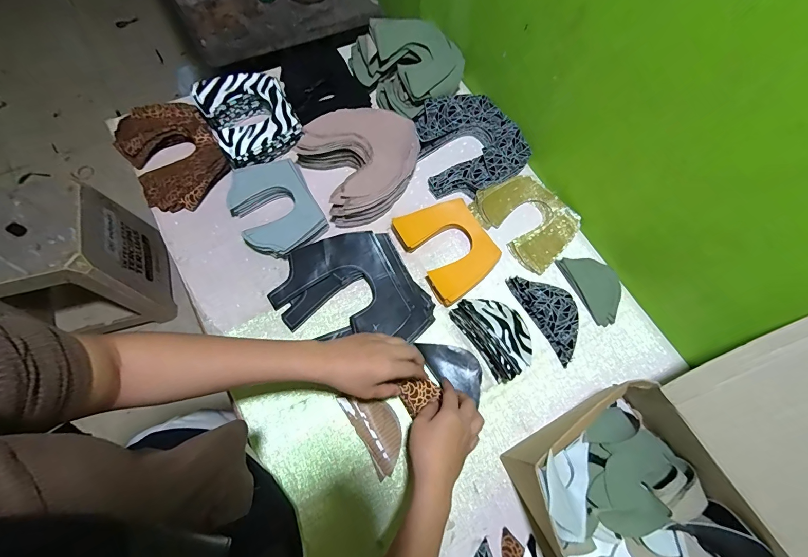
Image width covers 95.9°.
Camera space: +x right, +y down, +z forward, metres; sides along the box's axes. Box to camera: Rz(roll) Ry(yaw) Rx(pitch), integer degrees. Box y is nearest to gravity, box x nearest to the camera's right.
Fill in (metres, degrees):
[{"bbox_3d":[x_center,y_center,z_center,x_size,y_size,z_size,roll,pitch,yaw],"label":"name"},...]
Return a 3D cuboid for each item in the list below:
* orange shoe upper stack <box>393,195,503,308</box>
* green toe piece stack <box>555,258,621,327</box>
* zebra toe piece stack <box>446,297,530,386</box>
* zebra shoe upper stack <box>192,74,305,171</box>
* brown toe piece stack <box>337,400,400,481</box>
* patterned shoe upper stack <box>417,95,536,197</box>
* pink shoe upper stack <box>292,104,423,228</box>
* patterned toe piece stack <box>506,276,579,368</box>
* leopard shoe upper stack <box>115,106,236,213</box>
[{"bbox_3d":[0.071,-0.052,0.576,0.126,0.034,0.154,-31,76,-15],"label":"orange shoe upper stack"},{"bbox_3d":[0.308,0.010,0.583,0.071,0.007,0.119,-25,74,-14],"label":"green toe piece stack"},{"bbox_3d":[0.130,0.076,0.512,0.061,0.071,0.120,-33,76,-15],"label":"zebra toe piece stack"},{"bbox_3d":[-0.252,-0.267,0.611,0.138,0.058,0.150,-27,74,-13],"label":"zebra shoe upper stack"},{"bbox_3d":[-0.035,0.200,0.487,0.056,0.009,0.111,-28,75,-15],"label":"brown toe piece stack"},{"bbox_3d":[0.111,-0.238,0.642,0.186,0.043,0.182,-27,75,-14],"label":"patterned shoe upper stack"},{"bbox_3d":[-0.064,-0.195,0.602,0.182,0.059,0.180,-26,74,-14],"label":"pink shoe upper stack"},{"bbox_3d":[0.231,0.050,0.565,0.072,0.012,0.148,-28,75,-15],"label":"patterned toe piece stack"},{"bbox_3d":[-0.374,-0.201,0.592,0.137,0.039,0.184,-32,76,-16],"label":"leopard shoe upper stack"}]

